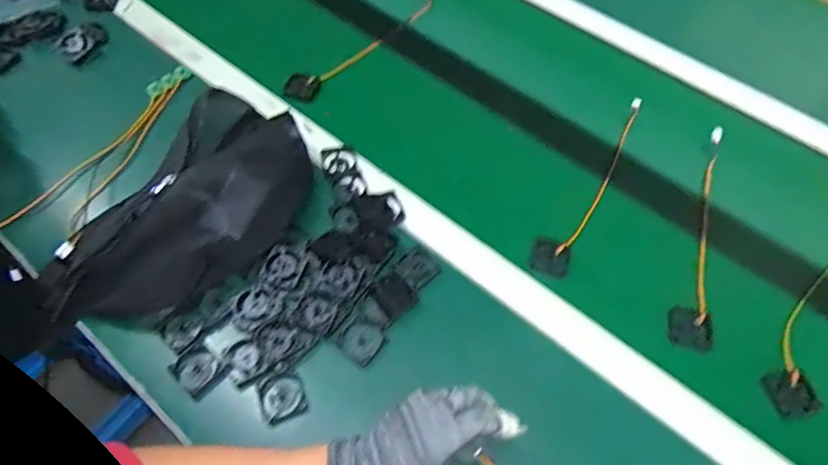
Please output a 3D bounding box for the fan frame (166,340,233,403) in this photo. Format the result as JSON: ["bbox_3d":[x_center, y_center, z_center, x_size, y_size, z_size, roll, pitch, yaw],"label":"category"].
[{"bbox_3d":[-0.205,0.131,0.507,0.043,0.009,0.041,34,63,17],"label":"fan frame"}]

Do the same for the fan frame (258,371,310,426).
[{"bbox_3d":[-0.123,0.155,0.498,0.042,0.016,0.043,-17,61,-12],"label":"fan frame"}]

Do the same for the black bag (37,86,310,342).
[{"bbox_3d":[-0.241,-0.015,0.550,0.160,0.080,0.336,40,75,22],"label":"black bag"}]

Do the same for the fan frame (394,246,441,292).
[{"bbox_3d":[0.004,0.038,0.566,0.042,0.006,0.039,-38,67,-23],"label":"fan frame"}]

